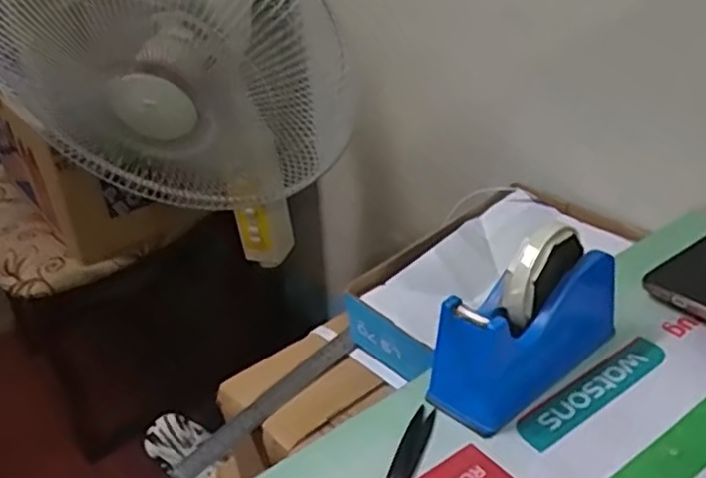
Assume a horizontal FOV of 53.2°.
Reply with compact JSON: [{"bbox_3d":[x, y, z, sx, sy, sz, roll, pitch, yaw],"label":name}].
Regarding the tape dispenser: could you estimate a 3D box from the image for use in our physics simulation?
[{"bbox_3d":[0.127,0.052,0.503,0.155,0.098,0.054,-30,41,-31],"label":"tape dispenser"}]

